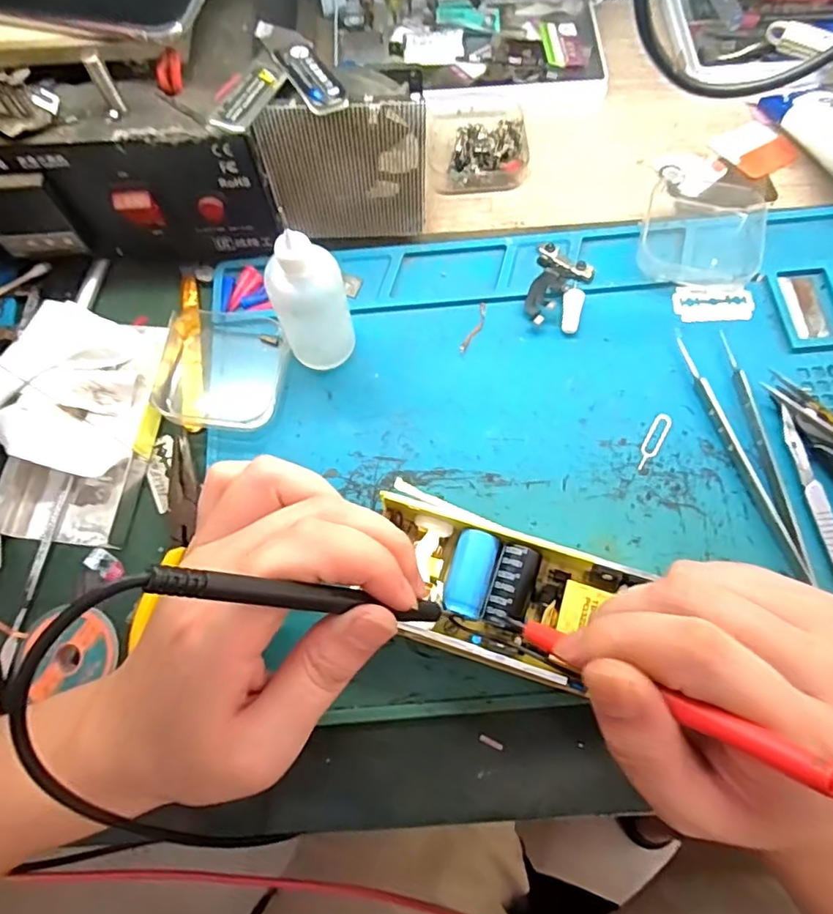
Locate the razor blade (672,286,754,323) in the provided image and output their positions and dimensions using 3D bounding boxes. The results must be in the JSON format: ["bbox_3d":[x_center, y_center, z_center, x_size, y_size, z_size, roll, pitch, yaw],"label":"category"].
[{"bbox_3d":[0.163,-0.084,0.308,0.042,0.004,0.022,2,71,3],"label":"razor blade"}]

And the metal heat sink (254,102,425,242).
[{"bbox_3d":[-0.035,-0.145,0.293,0.078,0.082,0.012,-10,70,-2],"label":"metal heat sink"}]

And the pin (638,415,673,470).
[{"bbox_3d":[0.120,-0.008,0.283,0.009,0.004,0.033,28,74,11],"label":"pin"}]

